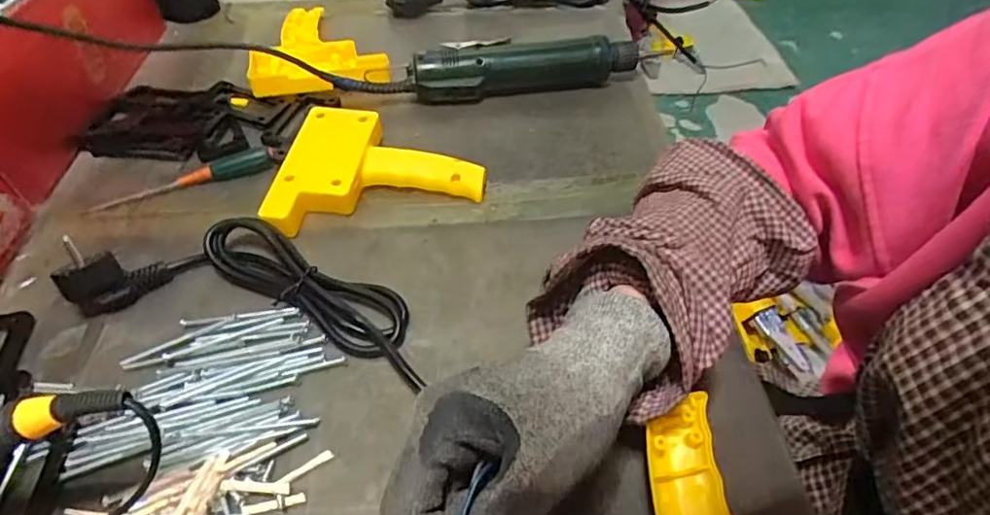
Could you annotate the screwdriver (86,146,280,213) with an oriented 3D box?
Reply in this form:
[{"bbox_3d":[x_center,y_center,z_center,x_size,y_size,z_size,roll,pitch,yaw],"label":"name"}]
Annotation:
[{"bbox_3d":[-0.249,-0.064,0.449,0.144,0.018,0.019,-17,52,-14],"label":"screwdriver"}]

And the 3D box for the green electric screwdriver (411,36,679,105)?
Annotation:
[{"bbox_3d":[0.034,-0.178,0.529,0.222,0.044,0.049,-4,50,-4],"label":"green electric screwdriver"}]

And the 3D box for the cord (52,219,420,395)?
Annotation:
[{"bbox_3d":[-0.149,0.015,0.363,0.229,0.041,0.086,11,51,9],"label":"cord"}]

